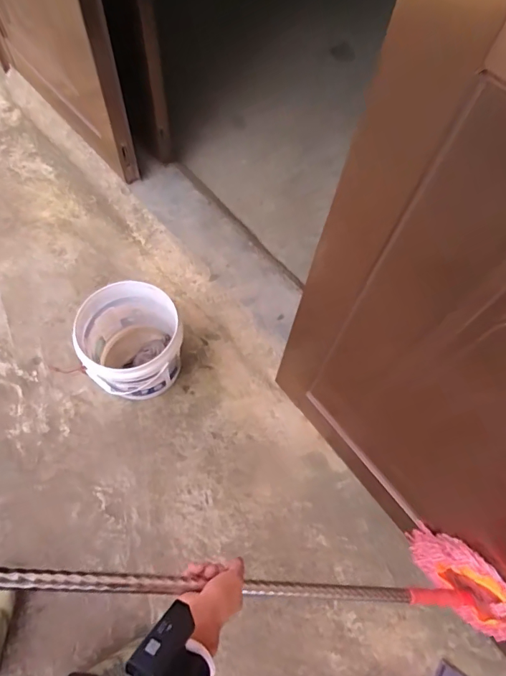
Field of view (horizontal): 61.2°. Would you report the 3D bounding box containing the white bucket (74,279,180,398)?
[{"bbox_3d":[-0.334,0.029,1.202,0.254,0.261,0.269,2,64,-4],"label":"white bucket"}]

